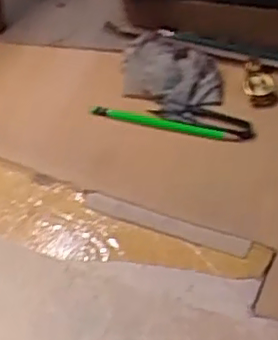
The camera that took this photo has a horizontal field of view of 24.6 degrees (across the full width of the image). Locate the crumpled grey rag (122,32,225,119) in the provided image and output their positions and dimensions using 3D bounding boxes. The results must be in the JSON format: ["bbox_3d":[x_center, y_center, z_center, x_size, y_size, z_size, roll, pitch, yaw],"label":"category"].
[{"bbox_3d":[0.030,-0.099,0.637,0.092,0.020,0.119,-3,44,-6],"label":"crumpled grey rag"}]

